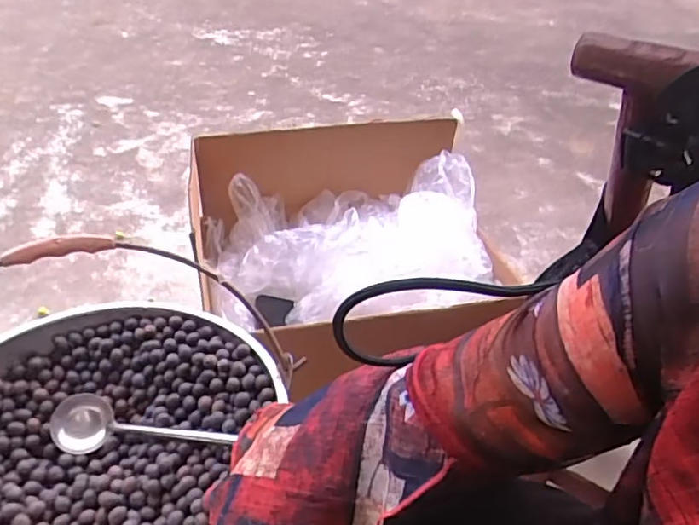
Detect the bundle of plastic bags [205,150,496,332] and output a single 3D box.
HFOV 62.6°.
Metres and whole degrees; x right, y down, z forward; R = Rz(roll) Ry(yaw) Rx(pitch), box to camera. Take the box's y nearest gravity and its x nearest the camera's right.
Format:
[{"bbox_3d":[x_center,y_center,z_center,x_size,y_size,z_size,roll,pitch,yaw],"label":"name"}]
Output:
[{"bbox_3d":[0.002,-0.036,0.908,0.412,0.185,0.297,-6,32,-14],"label":"bundle of plastic bags"}]

